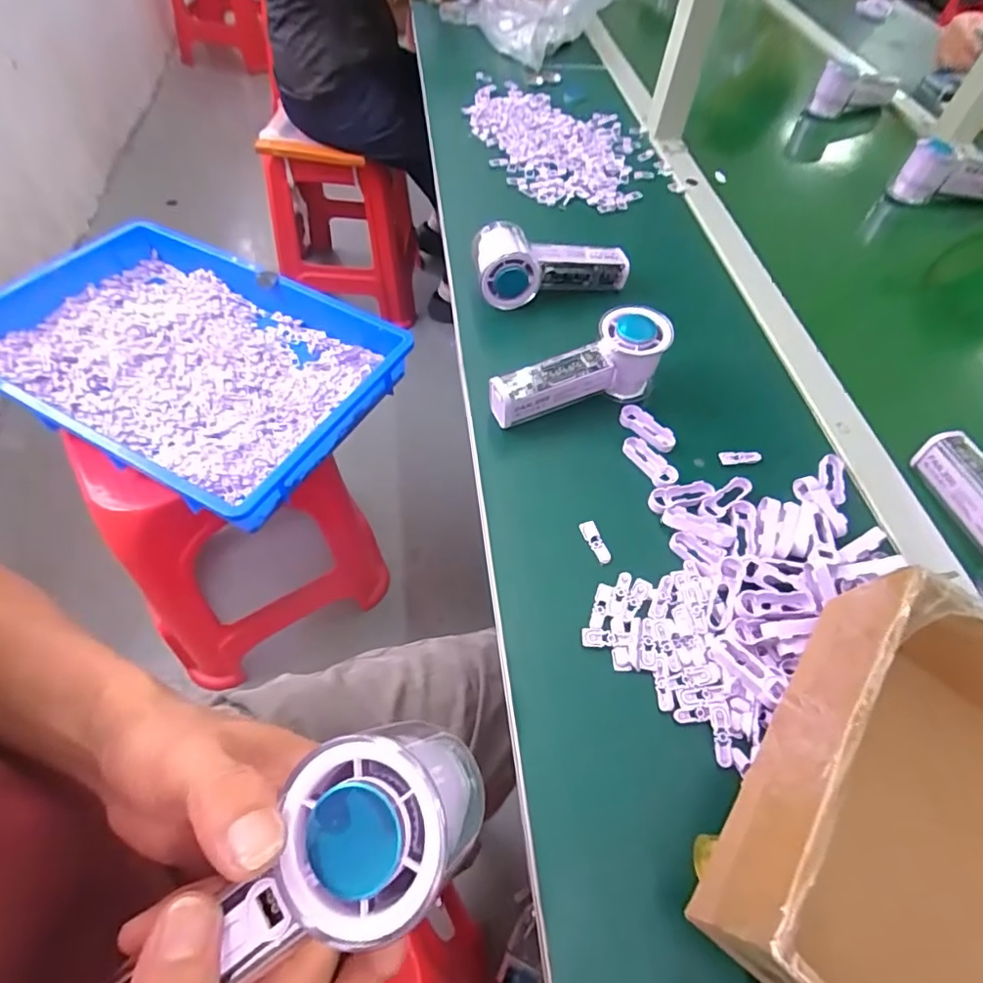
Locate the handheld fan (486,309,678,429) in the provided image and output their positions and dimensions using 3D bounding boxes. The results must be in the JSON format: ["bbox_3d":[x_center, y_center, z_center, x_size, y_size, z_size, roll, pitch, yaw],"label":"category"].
[{"bbox_3d":[0.070,-0.101,0.467,0.153,0.066,0.054,-14,58,-12],"label":"handheld fan"}]

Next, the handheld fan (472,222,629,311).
[{"bbox_3d":[0.059,-0.227,0.551,0.154,0.053,0.064,-8,57,-8],"label":"handheld fan"}]

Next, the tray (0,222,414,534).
[{"bbox_3d":[-0.445,-0.199,0.810,0.560,0.085,0.373,25,57,13],"label":"tray"}]

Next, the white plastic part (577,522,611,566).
[{"bbox_3d":[0.076,0.036,0.405,0.012,0.004,0.035,-17,58,-10],"label":"white plastic part"}]

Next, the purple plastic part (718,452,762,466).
[{"bbox_3d":[0.204,-0.028,0.456,0.034,0.004,0.011,-4,57,-2],"label":"purple plastic part"}]

